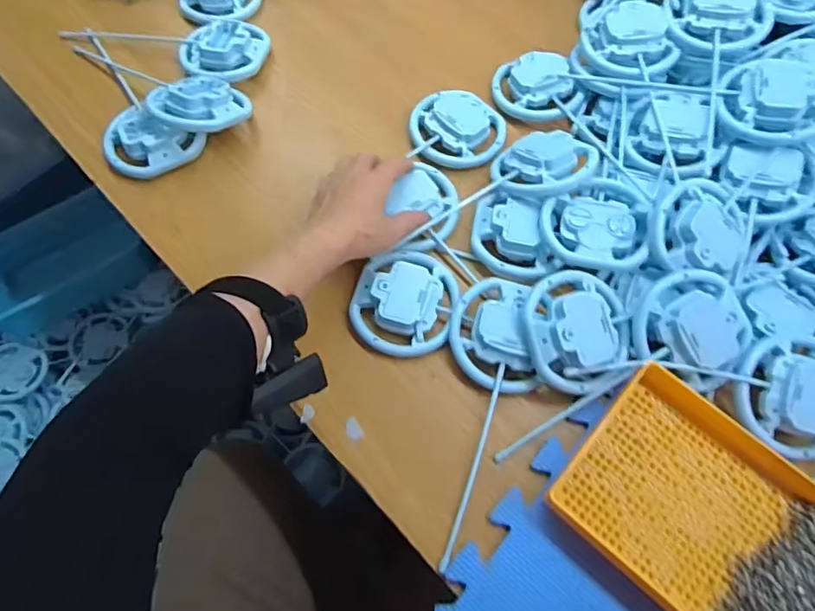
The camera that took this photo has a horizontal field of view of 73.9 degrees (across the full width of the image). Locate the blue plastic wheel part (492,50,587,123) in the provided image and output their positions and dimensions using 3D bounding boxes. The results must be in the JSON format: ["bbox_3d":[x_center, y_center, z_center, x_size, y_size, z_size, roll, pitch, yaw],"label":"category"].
[{"bbox_3d":[0.148,-0.246,0.609,0.101,0.030,0.085,11,66,3],"label":"blue plastic wheel part"}]

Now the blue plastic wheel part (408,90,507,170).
[{"bbox_3d":[0.054,-0.191,0.585,0.100,0.023,0.087,11,66,4],"label":"blue plastic wheel part"}]

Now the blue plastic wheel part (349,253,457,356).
[{"bbox_3d":[-0.003,-0.004,0.500,0.092,0.029,0.097,0,66,-1],"label":"blue plastic wheel part"}]

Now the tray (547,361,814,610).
[{"bbox_3d":[0.246,0.174,0.417,0.236,0.037,0.150,41,71,16],"label":"tray"}]

